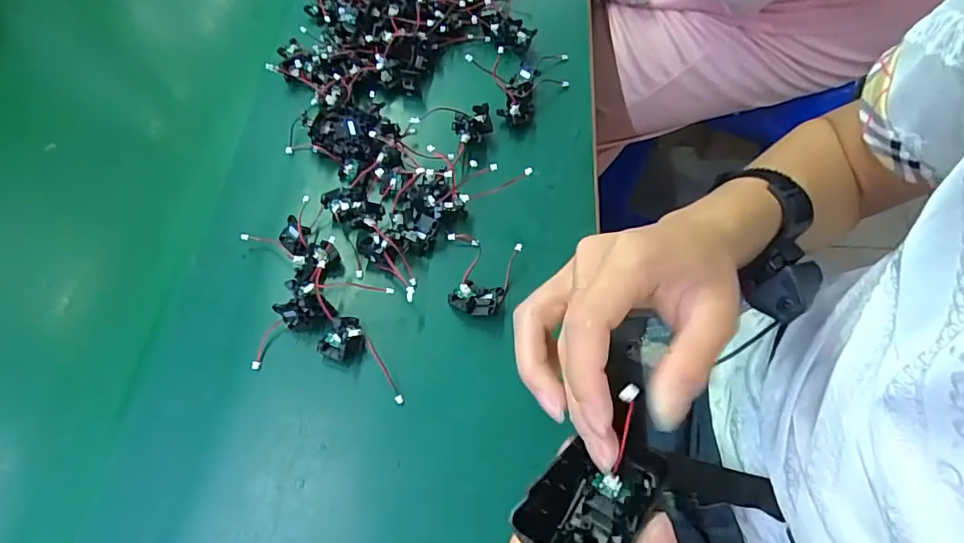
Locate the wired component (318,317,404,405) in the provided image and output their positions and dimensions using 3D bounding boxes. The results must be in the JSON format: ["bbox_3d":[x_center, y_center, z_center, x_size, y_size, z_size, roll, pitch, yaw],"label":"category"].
[{"bbox_3d":[-0.076,0.060,0.335,0.029,0.026,0.063,-38,68,-21],"label":"wired component"}]

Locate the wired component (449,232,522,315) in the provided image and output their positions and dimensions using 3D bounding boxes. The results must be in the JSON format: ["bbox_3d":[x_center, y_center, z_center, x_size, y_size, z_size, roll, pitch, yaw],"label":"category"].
[{"bbox_3d":[-0.007,0.000,0.370,0.054,0.021,0.063,18,61,8],"label":"wired component"}]

